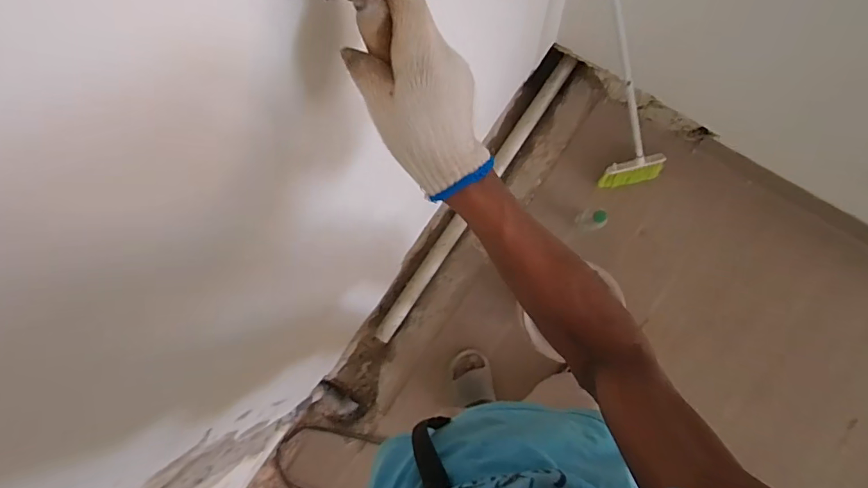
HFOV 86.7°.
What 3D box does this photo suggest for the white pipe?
[{"bbox_3d":[0.123,-0.136,1.361,0.055,0.054,0.997,34,90,9],"label":"white pipe"}]

